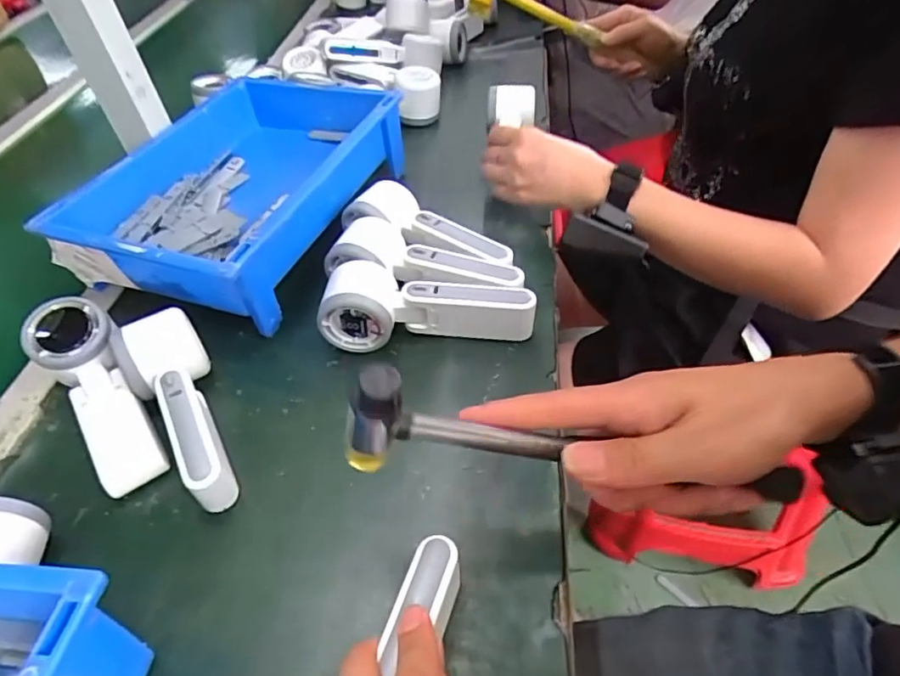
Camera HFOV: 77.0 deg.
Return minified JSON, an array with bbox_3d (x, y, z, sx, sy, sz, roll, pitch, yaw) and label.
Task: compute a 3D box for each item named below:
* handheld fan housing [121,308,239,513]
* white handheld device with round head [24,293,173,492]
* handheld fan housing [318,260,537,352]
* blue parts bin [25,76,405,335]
[{"bbox_3d":[-0.186,0.048,0.402,0.056,0.054,0.165,-30,51,-20],"label":"handheld fan housing"},{"bbox_3d":[-0.259,0.038,0.417,0.059,0.044,0.168,-32,70,-21],"label":"white handheld device with round head"},{"bbox_3d":[-0.018,-0.025,0.453,0.167,0.057,0.052,0,47,7],"label":"handheld fan housing"},{"bbox_3d":[-0.206,-0.147,0.565,0.227,0.088,0.303,13,50,18],"label":"blue parts bin"}]

